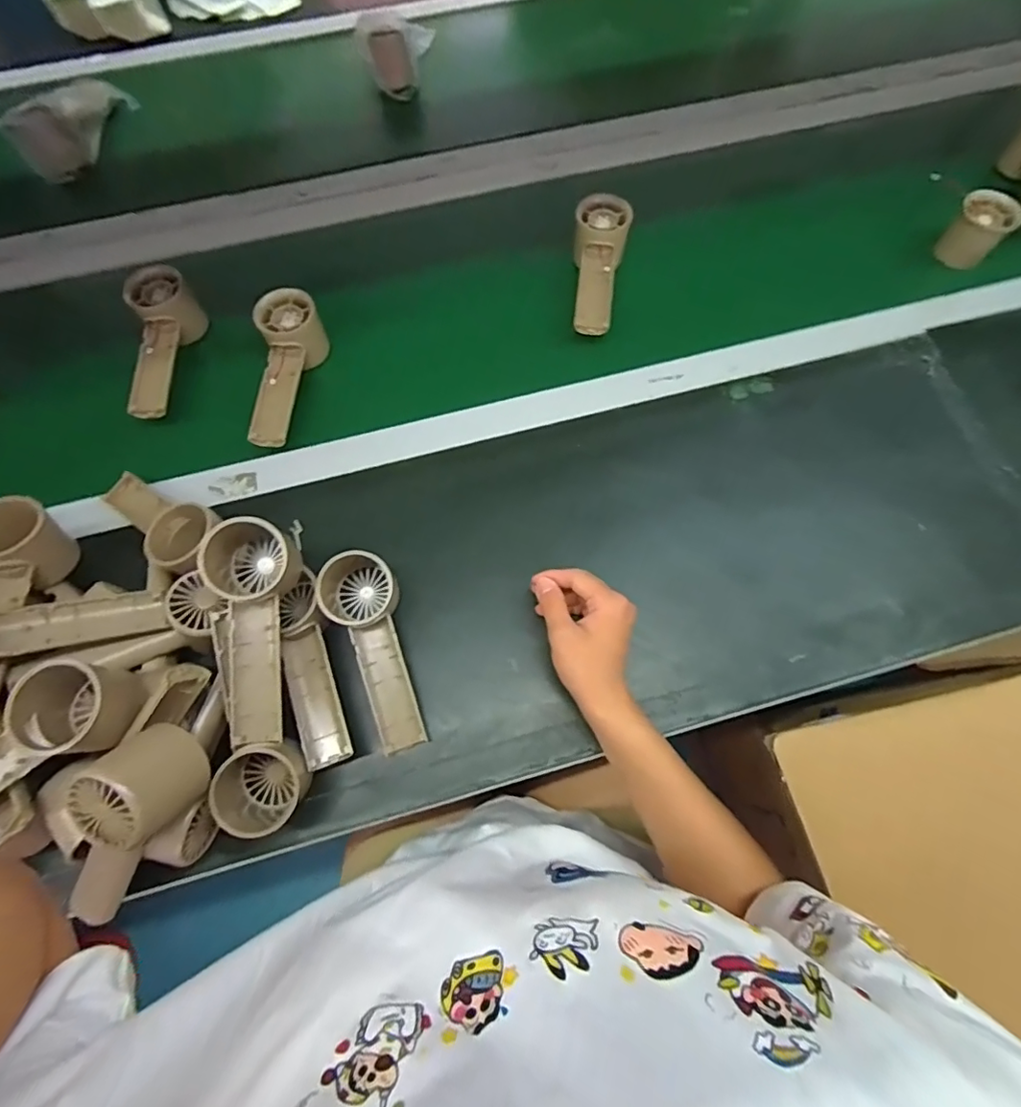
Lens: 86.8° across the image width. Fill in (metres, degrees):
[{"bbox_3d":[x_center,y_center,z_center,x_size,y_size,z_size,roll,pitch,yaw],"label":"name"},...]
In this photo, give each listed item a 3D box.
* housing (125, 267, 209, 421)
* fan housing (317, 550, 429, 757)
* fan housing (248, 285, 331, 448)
[{"bbox_3d":[-0.347,-0.205,0.541,0.057,0.045,0.163,-7,71,-2],"label":"housing"},{"bbox_3d":[-0.106,0.069,0.433,0.061,0.060,0.167,-26,73,-8],"label":"fan housing"},{"bbox_3d":[-0.216,-0.179,0.526,0.056,0.053,0.157,-2,71,0],"label":"fan housing"}]

